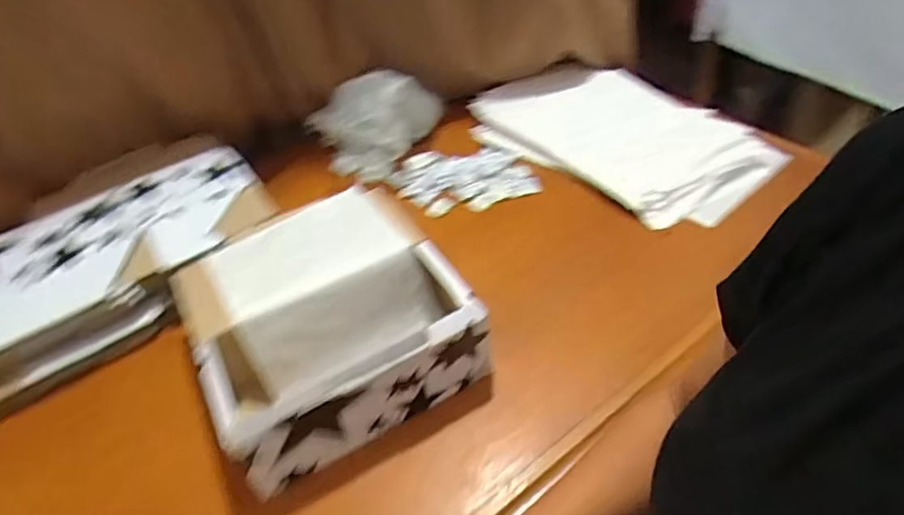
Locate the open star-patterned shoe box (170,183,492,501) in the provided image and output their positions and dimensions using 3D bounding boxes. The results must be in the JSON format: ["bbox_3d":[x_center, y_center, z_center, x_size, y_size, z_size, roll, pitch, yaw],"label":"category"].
[{"bbox_3d":[-0.153,0.070,0.716,0.278,0.108,0.299,-25,46,-18],"label":"open star-patterned shoe box"}]

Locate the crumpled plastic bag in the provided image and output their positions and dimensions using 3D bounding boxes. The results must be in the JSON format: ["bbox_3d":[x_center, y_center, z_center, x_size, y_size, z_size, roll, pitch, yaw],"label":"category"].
[{"bbox_3d":[-0.127,-0.244,1.006,0.161,0.122,0.204,9,45,17],"label":"crumpled plastic bag"}]

